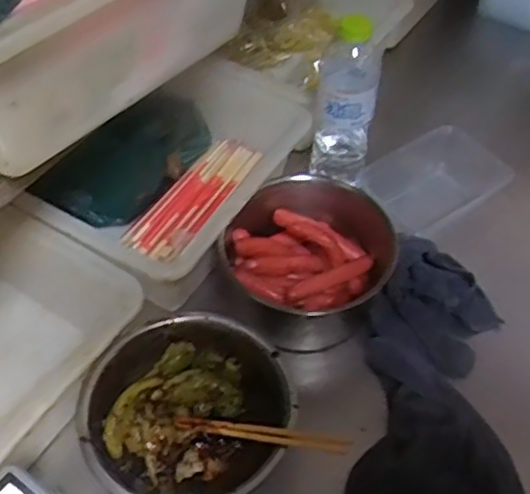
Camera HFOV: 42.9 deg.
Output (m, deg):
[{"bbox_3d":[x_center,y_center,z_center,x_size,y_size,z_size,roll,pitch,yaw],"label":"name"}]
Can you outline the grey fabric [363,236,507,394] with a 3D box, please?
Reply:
[{"bbox_3d":[0.168,0.074,0.690,0.117,0.056,0.156,26,55,18],"label":"grey fabric"}]

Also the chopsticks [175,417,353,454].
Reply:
[{"bbox_3d":[-0.006,0.159,0.574,0.168,0.014,0.011,-2,45,33],"label":"chopsticks"}]

